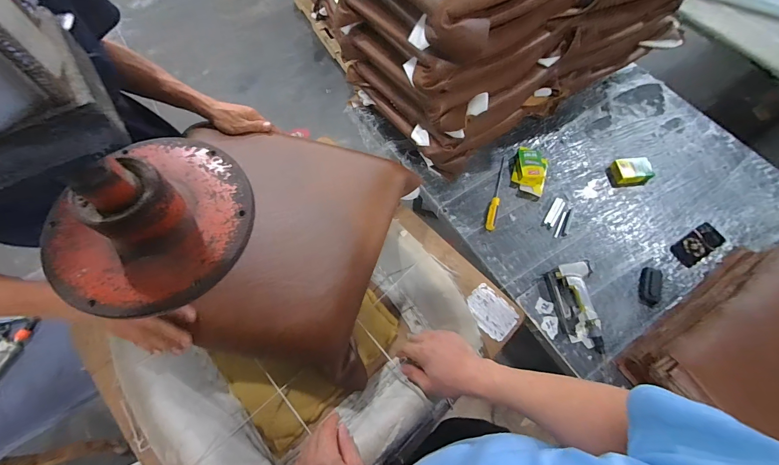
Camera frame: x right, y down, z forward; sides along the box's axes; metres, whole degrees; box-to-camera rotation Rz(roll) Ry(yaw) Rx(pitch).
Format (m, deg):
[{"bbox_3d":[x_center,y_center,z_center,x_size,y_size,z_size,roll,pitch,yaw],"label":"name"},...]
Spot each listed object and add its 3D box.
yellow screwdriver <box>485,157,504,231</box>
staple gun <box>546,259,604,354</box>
[{"bbox_3d":[0.351,-0.141,1.127,0.029,0.038,0.286,13,67,6],"label":"yellow screwdriver"},{"bbox_3d":[0.527,0.205,0.976,0.127,0.044,0.244,-1,66,1],"label":"staple gun"}]

